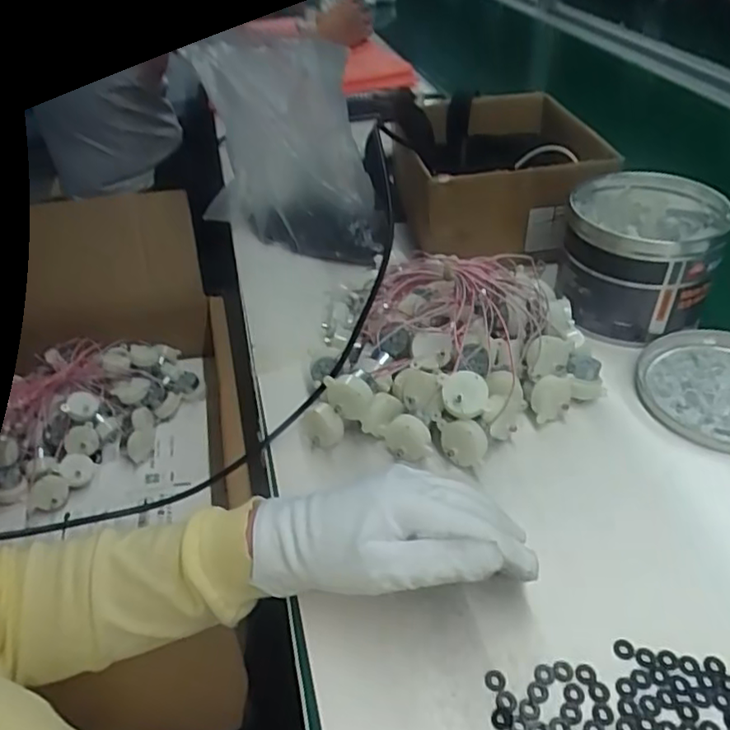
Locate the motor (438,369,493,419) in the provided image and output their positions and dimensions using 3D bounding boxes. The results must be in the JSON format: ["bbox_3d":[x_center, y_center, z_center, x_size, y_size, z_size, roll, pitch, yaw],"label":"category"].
[{"bbox_3d":[0.072,0.020,0.443,0.033,0.012,0.035,-15,62,10],"label":"motor"}]

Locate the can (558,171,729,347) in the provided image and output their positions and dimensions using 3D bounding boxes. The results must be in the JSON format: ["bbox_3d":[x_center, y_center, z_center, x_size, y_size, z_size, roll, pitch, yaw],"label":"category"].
[{"bbox_3d":[0.247,-0.097,0.565,0.127,0.105,0.130,12,42,18],"label":"can"}]

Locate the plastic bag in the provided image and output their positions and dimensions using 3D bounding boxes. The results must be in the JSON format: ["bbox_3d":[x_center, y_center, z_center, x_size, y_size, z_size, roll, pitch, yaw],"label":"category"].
[{"bbox_3d":[-0.077,-0.230,0.662,0.223,0.191,0.076,19,45,24],"label":"plastic bag"}]

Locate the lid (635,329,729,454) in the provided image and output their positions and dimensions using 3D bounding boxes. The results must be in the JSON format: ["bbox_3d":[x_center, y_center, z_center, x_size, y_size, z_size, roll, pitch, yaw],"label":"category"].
[{"bbox_3d":[0.288,0.017,0.494,0.128,0.013,0.133,-2,40,2],"label":"lid"}]

